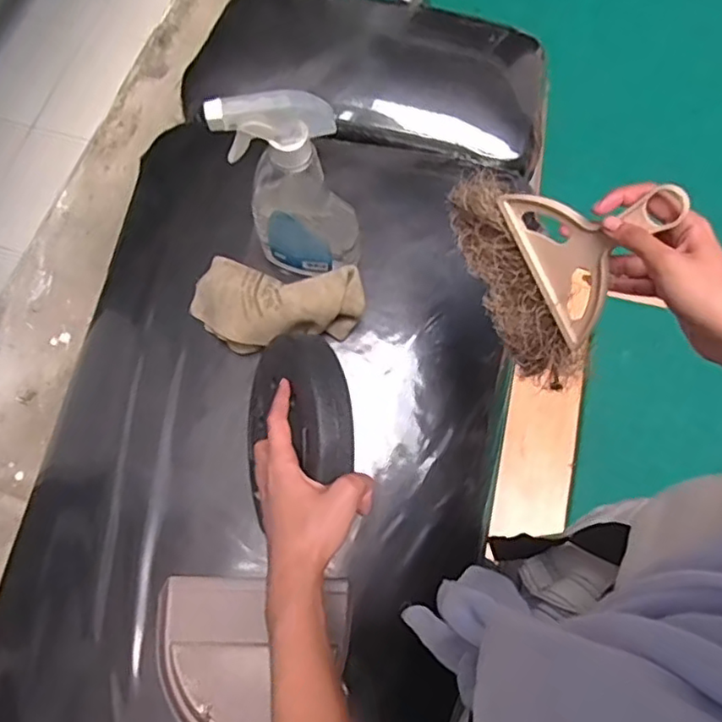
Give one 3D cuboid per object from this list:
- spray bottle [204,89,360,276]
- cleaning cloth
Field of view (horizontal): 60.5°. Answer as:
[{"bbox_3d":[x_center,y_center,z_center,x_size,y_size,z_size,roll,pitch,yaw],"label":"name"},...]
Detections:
[{"bbox_3d":[-0.054,-0.145,0.520,0.100,0.202,0.051,-1,70,1],"label":"spray bottle"},{"bbox_3d":[-0.085,-0.055,0.594,0.177,0.064,0.093,3,71,15],"label":"cleaning cloth"}]

